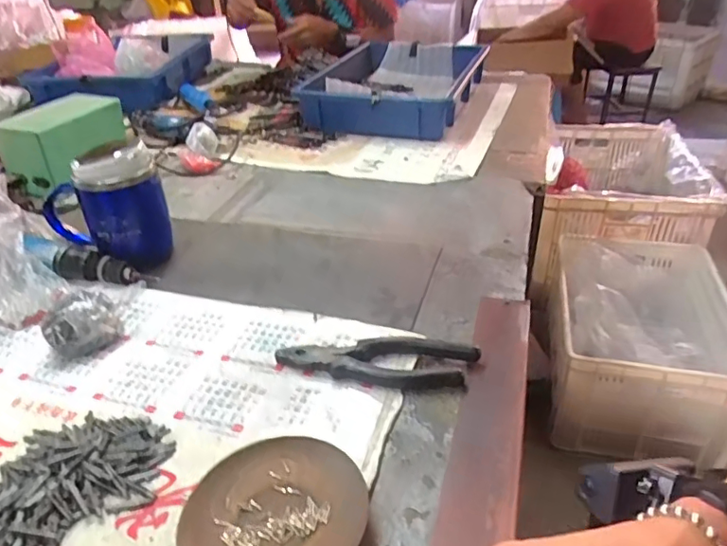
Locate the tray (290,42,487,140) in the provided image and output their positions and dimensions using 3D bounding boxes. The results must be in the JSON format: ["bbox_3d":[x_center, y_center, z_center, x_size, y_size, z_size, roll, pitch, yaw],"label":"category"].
[{"bbox_3d":[0.070,-0.397,1.134,0.283,0.086,0.486,7,34,14],"label":"tray"}]

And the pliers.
[{"bbox_3d":[0.011,0.076,0.462,0.167,0.016,0.048,0,33,3],"label":"pliers"}]

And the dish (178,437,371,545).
[{"bbox_3d":[-0.057,0.154,0.351,0.114,0.017,0.110,-2,33,1],"label":"dish"}]

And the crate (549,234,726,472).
[{"bbox_3d":[0.616,0.127,1.236,0.356,0.248,0.536,8,34,16],"label":"crate"}]

